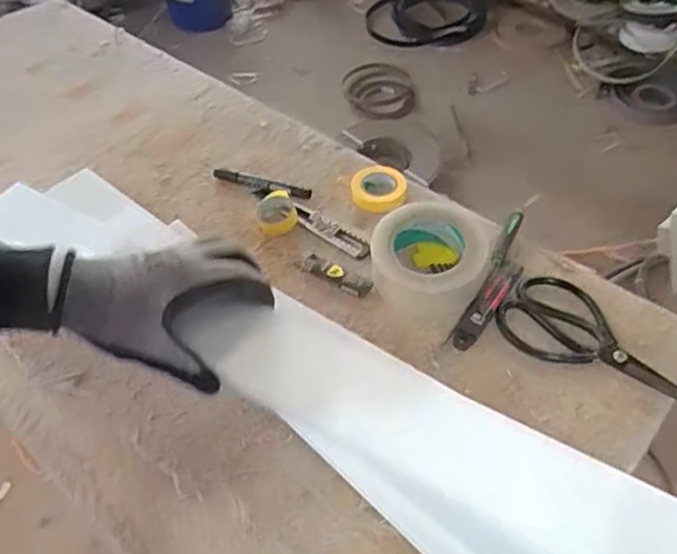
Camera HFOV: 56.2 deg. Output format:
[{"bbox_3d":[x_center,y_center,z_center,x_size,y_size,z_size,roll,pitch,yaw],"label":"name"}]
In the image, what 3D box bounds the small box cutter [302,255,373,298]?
[{"bbox_3d":[-0.003,-0.003,0.689,0.083,0.016,0.022,23,56,20],"label":"small box cutter"}]

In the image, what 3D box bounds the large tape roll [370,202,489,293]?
[{"bbox_3d":[0.095,-0.026,0.669,0.117,0.055,0.103,-4,51,0],"label":"large tape roll"}]

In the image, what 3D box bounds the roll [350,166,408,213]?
[{"bbox_3d":[0.049,-0.106,0.767,0.065,0.020,0.067,-2,51,2],"label":"roll"}]

